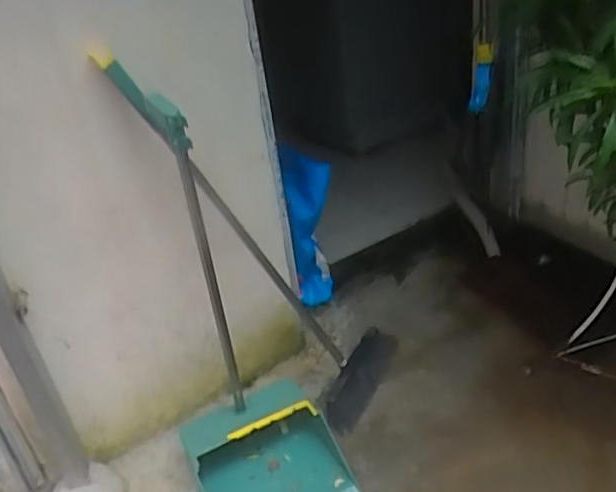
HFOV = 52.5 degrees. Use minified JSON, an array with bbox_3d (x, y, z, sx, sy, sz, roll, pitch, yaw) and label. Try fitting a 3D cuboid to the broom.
[{"bbox_3d":[-0.089,0.015,1.173,0.220,0.879,0.267,-38,33,-2],"label":"broom"}]

